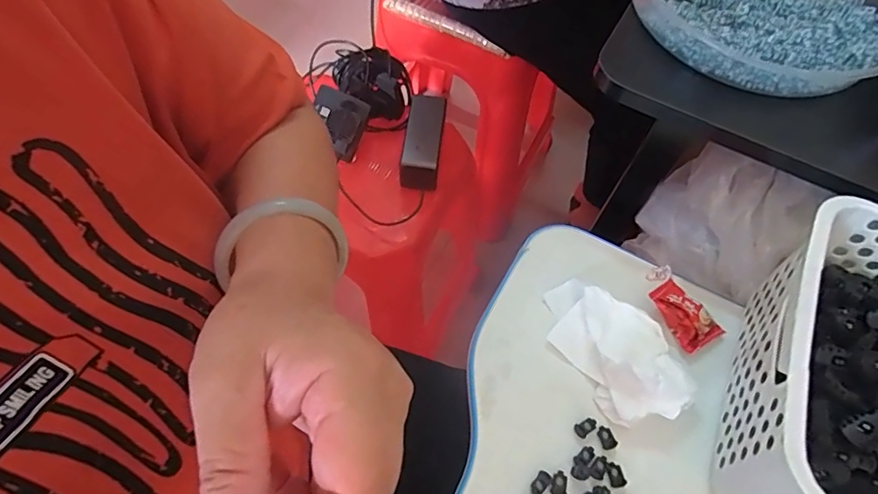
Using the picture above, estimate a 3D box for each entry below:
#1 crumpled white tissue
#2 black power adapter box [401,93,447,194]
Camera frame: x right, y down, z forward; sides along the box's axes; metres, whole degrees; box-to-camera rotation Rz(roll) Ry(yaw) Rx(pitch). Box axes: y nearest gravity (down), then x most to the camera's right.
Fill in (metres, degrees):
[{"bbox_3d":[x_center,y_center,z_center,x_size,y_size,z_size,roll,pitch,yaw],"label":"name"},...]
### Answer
[{"bbox_3d":[0.128,0.070,0.368,0.067,0.030,0.115,-29,65,-18],"label":"crumpled white tissue"},{"bbox_3d":[-0.020,-0.134,0.655,0.049,0.039,0.138,7,59,1],"label":"black power adapter box"}]

